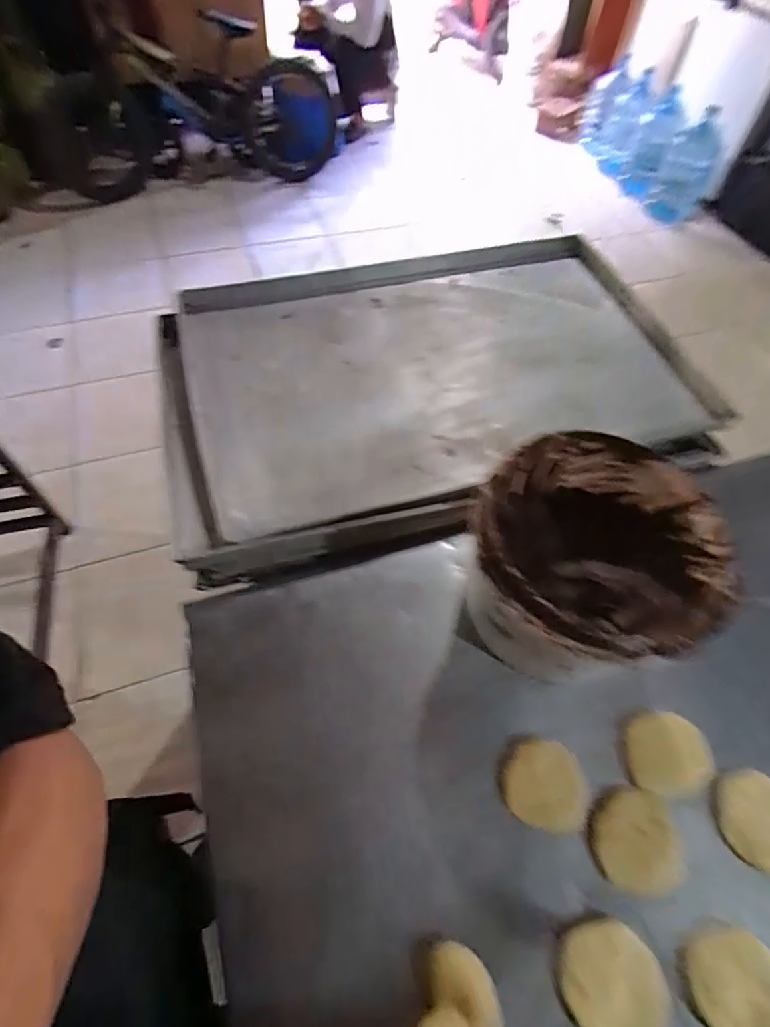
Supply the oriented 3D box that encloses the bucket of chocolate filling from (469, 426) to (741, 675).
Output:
[{"bbox_3d":[0.194,0.050,0.520,0.217,0.157,0.217,2,56,-3],"label":"bucket of chocolate filling"}]

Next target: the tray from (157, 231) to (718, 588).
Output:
[{"bbox_3d":[0.073,-0.200,0.766,0.766,0.074,0.480,-14,58,-13],"label":"tray"}]

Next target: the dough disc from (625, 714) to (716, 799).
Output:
[{"bbox_3d":[0.275,0.231,0.497,0.079,0.007,0.070,4,56,-2],"label":"dough disc"}]

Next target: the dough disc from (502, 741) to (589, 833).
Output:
[{"bbox_3d":[0.150,0.254,0.482,0.075,0.004,0.072,1,60,-2],"label":"dough disc"}]

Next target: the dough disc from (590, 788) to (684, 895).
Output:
[{"bbox_3d":[0.225,0.292,0.460,0.076,0.004,0.075,2,56,-3],"label":"dough disc"}]

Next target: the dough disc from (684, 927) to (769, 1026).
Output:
[{"bbox_3d":[0.283,0.374,0.409,0.077,0.012,0.067,-5,56,-8],"label":"dough disc"}]

